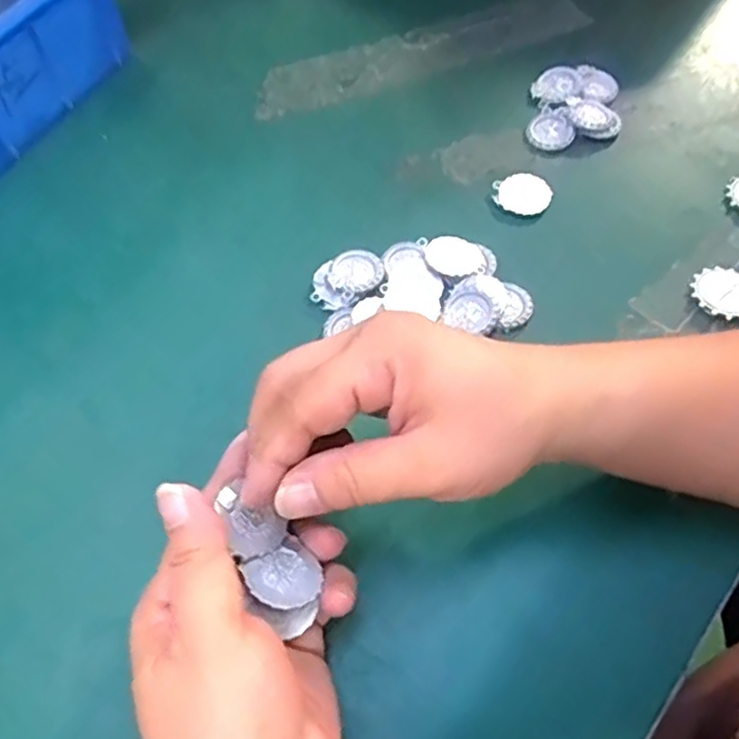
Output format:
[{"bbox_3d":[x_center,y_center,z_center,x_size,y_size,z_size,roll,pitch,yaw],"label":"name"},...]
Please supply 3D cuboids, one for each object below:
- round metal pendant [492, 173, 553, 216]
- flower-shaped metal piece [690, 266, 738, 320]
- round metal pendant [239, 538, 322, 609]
[{"bbox_3d":[0.087,-0.100,0.394,0.032,0.005,0.030,0,62,-1],"label":"round metal pendant"},{"bbox_3d":[0.185,-0.039,0.362,0.035,0.007,0.033,0,62,-1],"label":"flower-shaped metal piece"},{"bbox_3d":[-0.029,0.074,0.249,0.023,0.004,0.025,16,38,-13],"label":"round metal pendant"}]

